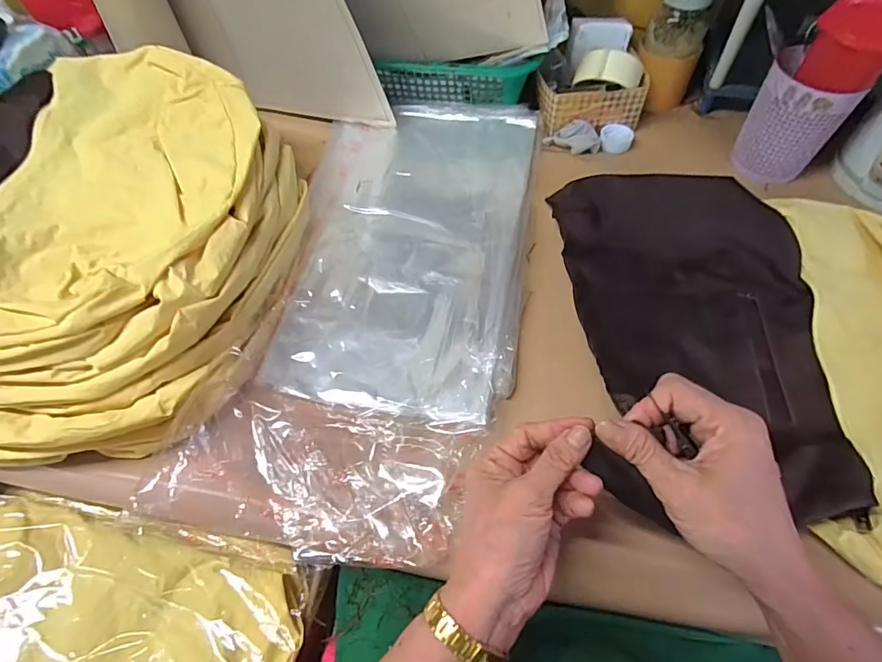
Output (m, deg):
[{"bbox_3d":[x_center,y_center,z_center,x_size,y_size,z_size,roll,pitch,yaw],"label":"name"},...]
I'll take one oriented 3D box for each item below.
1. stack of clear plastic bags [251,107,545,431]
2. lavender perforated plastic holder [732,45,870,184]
[{"bbox_3d":[-0.032,-0.121,0.538,0.258,0.019,0.448,6,58,7],"label":"stack of clear plastic bags"},{"bbox_3d":[0.399,-0.240,0.534,0.091,0.117,0.084,30,64,20],"label":"lavender perforated plastic holder"}]

